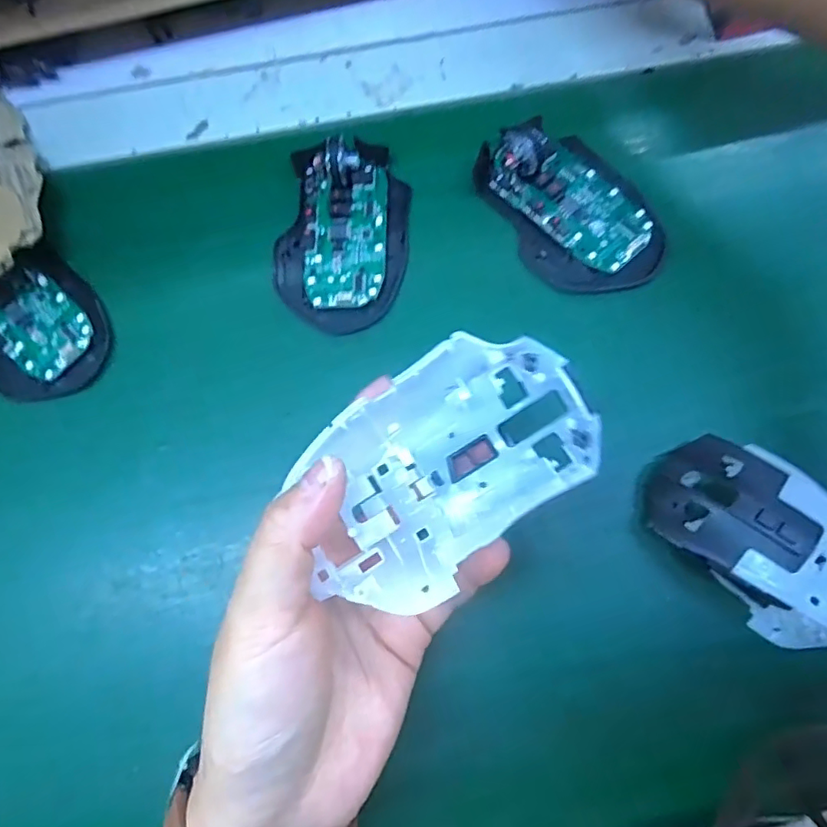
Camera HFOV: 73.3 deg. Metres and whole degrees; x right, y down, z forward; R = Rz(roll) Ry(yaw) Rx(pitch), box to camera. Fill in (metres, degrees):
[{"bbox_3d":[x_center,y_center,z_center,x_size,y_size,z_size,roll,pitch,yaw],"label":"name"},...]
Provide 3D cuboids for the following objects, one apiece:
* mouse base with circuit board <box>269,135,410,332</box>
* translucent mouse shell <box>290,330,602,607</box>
[{"bbox_3d":[-0.042,-0.106,0.312,0.075,0.029,0.109,1,75,1],"label":"mouse base with circuit board"},{"bbox_3d":[0.010,0.020,0.199,0.106,0.037,0.065,-38,77,-8],"label":"translucent mouse shell"}]

